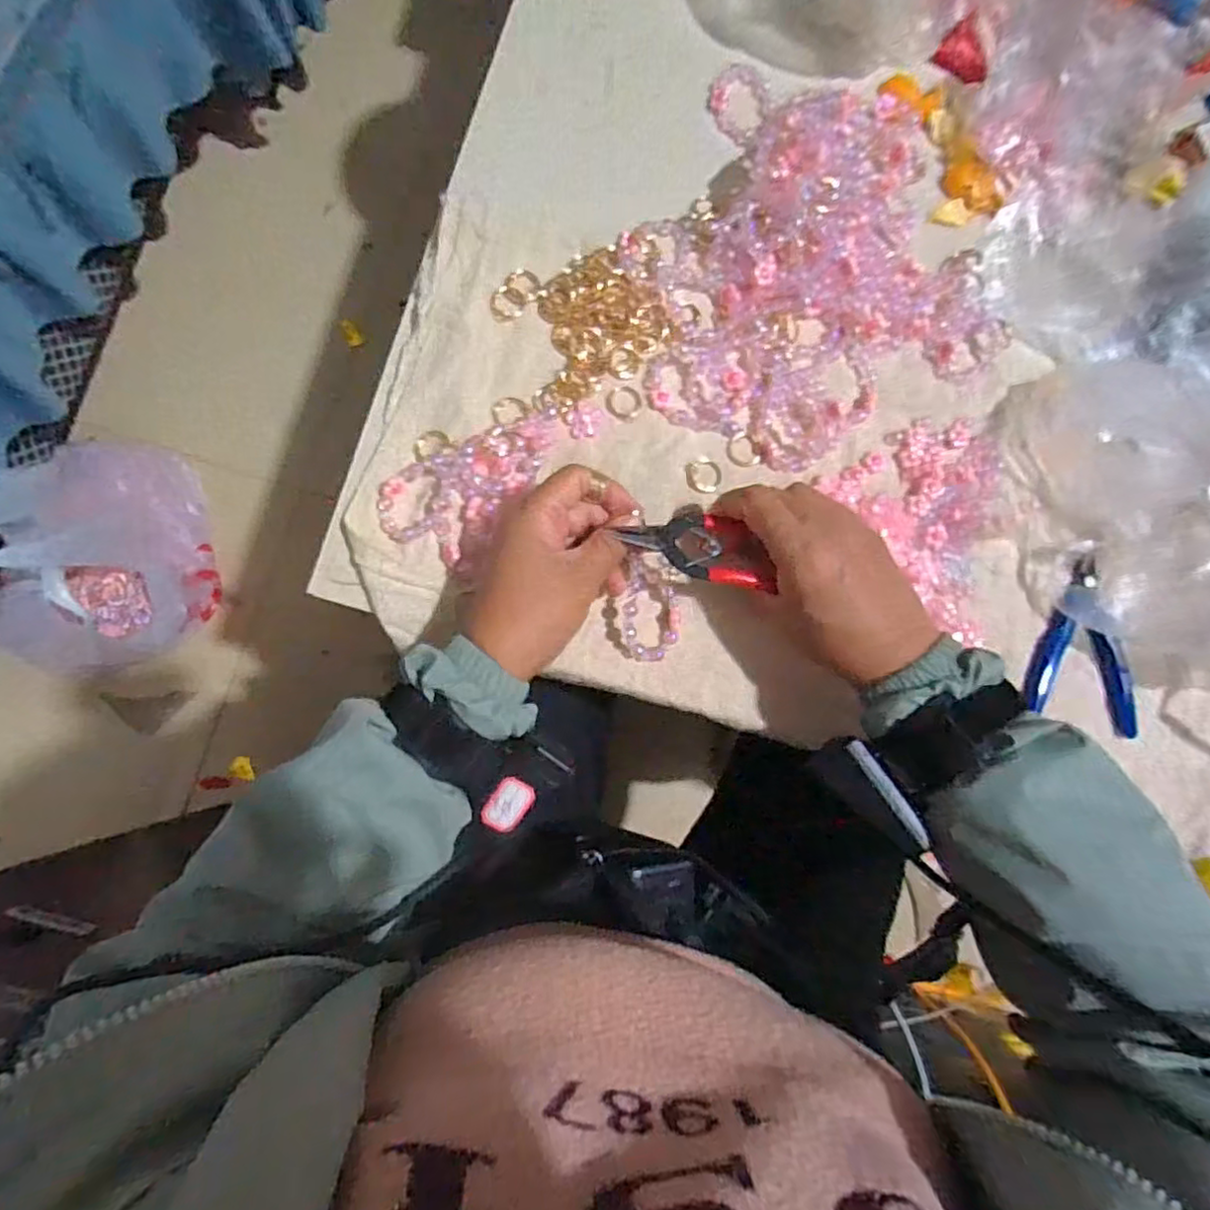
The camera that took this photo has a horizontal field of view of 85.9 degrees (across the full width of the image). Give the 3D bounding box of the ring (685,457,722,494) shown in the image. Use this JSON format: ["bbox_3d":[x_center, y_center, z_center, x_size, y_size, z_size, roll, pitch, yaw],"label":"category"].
[{"bbox_3d":[0.066,-0.087,0.433,0.025,0.004,0.023,1,84,-5],"label":"ring"}]

